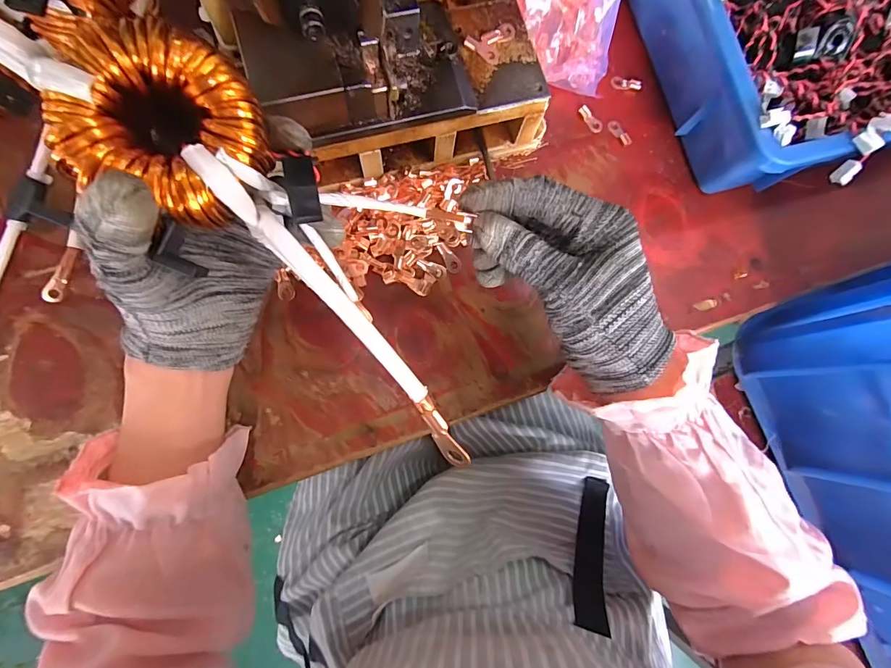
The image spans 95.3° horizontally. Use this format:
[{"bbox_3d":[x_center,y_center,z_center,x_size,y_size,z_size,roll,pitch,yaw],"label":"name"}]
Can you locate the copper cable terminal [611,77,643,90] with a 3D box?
[{"bbox_3d":[0.158,-0.217,0.353,0.026,0.005,0.012,9,82,-4],"label":"copper cable terminal"}]

